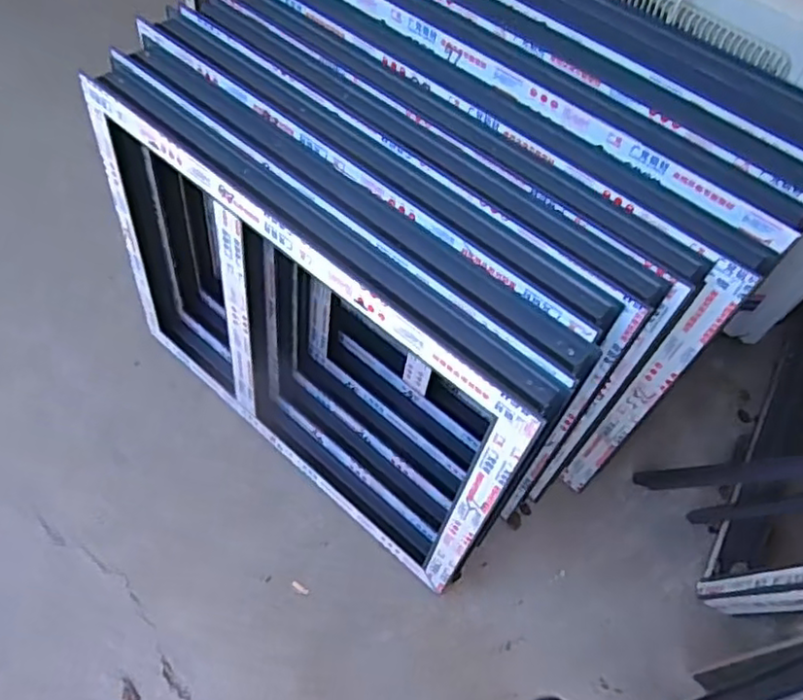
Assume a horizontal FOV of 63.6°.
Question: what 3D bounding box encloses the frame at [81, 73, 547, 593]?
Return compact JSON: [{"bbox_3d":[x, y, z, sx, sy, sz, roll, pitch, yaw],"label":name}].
[{"bbox_3d":[-0.212,0.019,1.231,0.949,0.715,0.053,38,56,18],"label":"frame"}]

